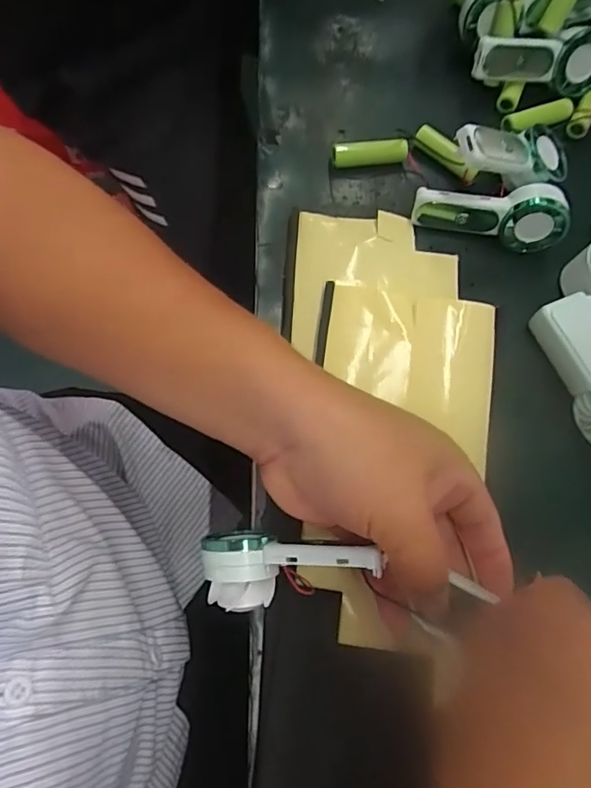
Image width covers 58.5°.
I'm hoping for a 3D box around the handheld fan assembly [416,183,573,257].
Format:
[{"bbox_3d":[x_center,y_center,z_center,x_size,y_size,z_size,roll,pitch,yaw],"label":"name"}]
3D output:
[{"bbox_3d":[0.124,-0.114,0.337,0.093,0.039,0.019,9,54,12],"label":"handheld fan assembly"}]

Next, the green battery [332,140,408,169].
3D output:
[{"bbox_3d":[0.050,-0.163,0.355,0.051,0.012,0.015,-8,76,-9],"label":"green battery"}]

